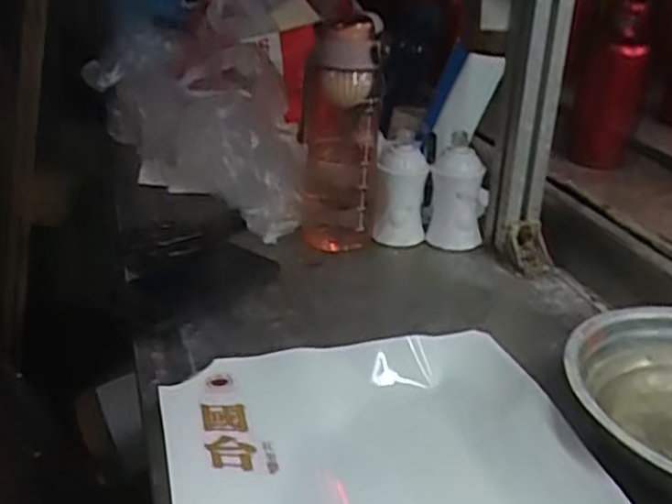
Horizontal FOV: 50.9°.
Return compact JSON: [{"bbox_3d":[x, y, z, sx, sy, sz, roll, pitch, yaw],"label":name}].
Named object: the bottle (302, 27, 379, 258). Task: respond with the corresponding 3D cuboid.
[{"bbox_3d":[0.004,-0.116,0.725,0.080,0.221,0.070,2,30,2],"label":"bottle"}]

